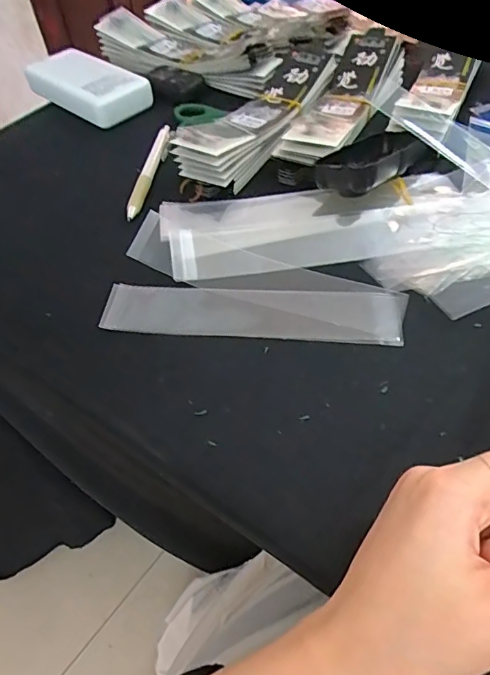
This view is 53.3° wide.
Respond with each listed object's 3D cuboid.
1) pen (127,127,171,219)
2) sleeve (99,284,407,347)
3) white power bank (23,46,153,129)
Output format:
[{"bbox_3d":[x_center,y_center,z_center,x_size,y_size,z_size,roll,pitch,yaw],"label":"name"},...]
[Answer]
[{"bbox_3d":[-0.083,-0.149,0.429,0.013,0.007,0.138,4,53,8],"label":"pen"},{"bbox_3d":[0.004,-0.016,0.324,0.193,0.007,0.042,3,52,6],"label":"sleeve"},{"bbox_3d":[-0.162,-0.264,0.506,0.112,0.032,0.074,35,62,27],"label":"white power bank"}]

